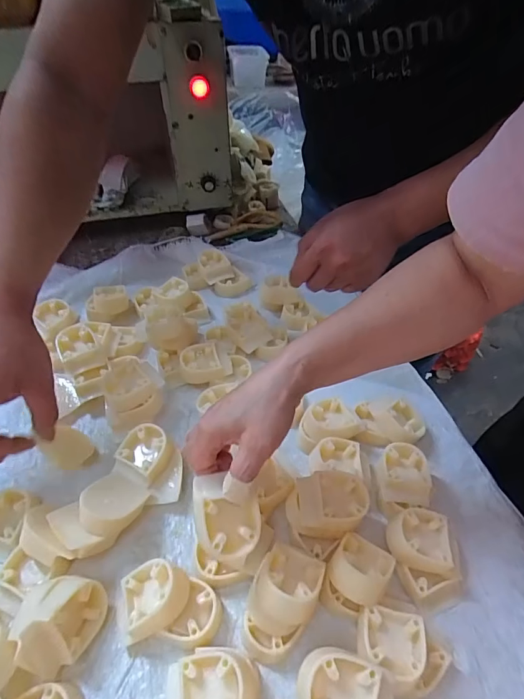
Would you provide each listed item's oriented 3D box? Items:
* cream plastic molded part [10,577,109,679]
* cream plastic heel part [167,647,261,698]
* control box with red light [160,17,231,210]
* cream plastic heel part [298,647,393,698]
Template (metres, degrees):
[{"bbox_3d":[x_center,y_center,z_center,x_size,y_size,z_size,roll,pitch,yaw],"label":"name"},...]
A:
[{"bbox_3d":[-0.160,0.212,0.325,0.055,0.046,0.065,7,46,5],"label":"cream plastic molded part"},{"bbox_3d":[-0.034,0.247,0.304,0.068,0.038,0.053,-6,46,-7],"label":"cream plastic heel part"},{"bbox_3d":[-0.102,-0.370,0.684,0.099,0.267,0.077,-1,45,-4],"label":"control box with red light"},{"bbox_3d":[0.056,0.231,0.275,0.062,0.022,0.045,14,46,11],"label":"cream plastic heel part"}]

